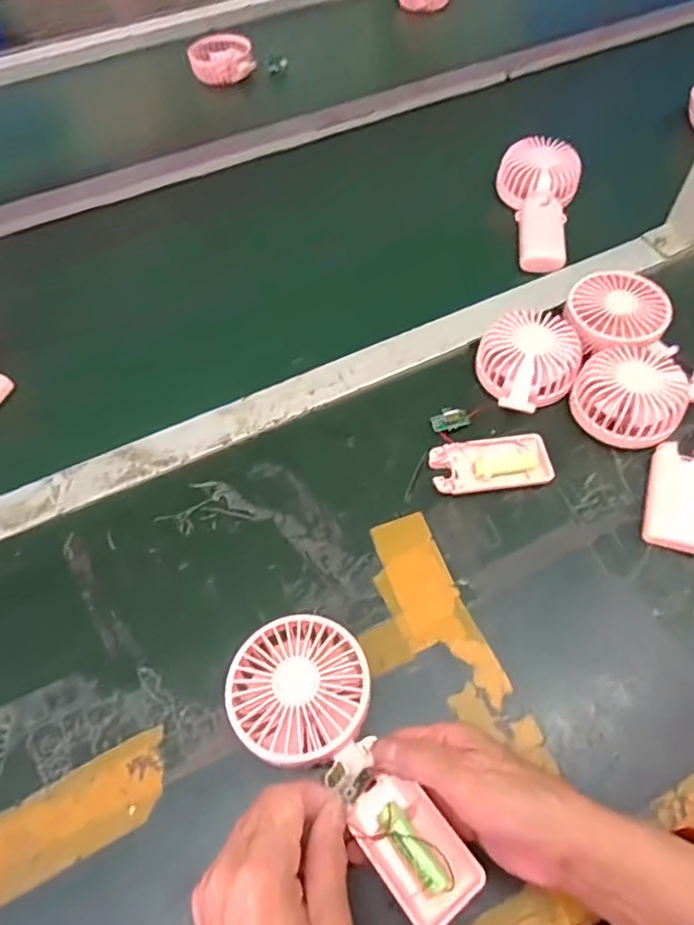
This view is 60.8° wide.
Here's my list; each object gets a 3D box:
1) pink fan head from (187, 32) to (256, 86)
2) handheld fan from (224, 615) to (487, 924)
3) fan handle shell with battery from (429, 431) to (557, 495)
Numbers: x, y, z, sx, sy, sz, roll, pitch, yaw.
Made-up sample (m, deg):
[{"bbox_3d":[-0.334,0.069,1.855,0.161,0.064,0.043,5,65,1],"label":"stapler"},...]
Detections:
[{"bbox_3d":[-0.178,-0.574,0.843,0.088,0.040,0.088,-10,58,-3],"label":"pink fan head"},{"bbox_3d":[0.000,0.175,0.349,0.081,0.029,0.182,-33,70,-17],"label":"handheld fan"},{"bbox_3d":[0.120,0.001,0.491,0.097,0.010,0.043,-7,58,-1],"label":"fan handle shell with battery"}]

